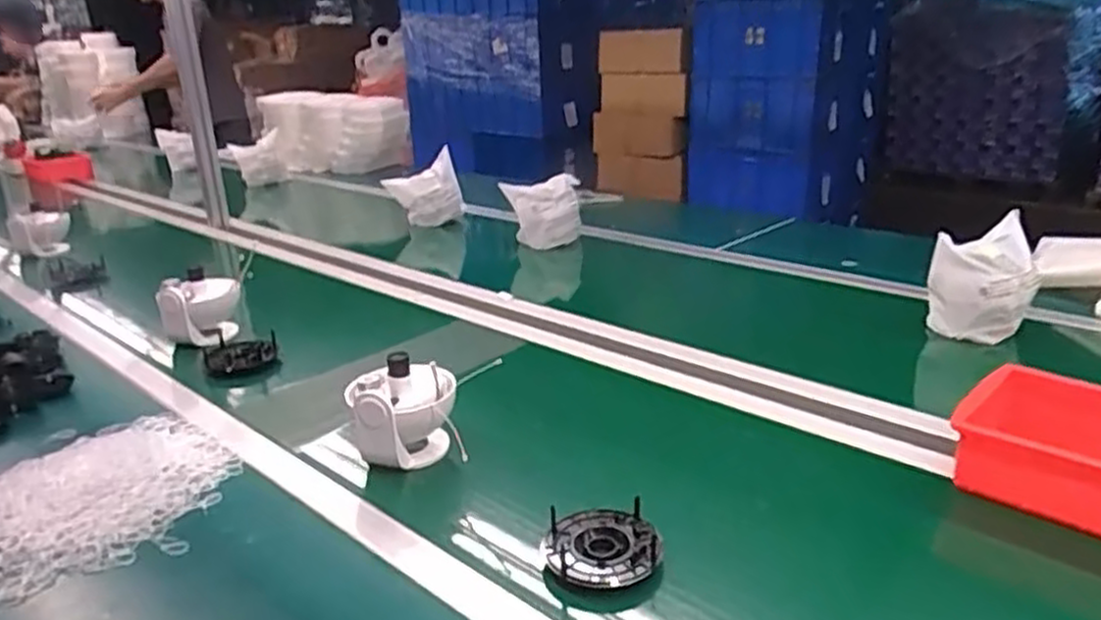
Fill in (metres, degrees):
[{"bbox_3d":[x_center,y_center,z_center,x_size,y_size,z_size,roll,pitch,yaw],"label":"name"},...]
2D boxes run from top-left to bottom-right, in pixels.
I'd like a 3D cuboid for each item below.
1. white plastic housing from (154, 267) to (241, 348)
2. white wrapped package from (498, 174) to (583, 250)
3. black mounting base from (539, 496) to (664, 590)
[{"bbox_3d":[-0.543,0.001,1.206,0.061,0.114,0.115,16,27,38],"label":"white plastic housing"},{"bbox_3d":[-0.013,-0.208,1.632,0.163,0.155,0.050,-10,14,-5],"label":"white wrapped package"},{"bbox_3d":[0.044,0.204,0.674,0.099,0.023,0.092,-2,21,1],"label":"black mounting base"}]

